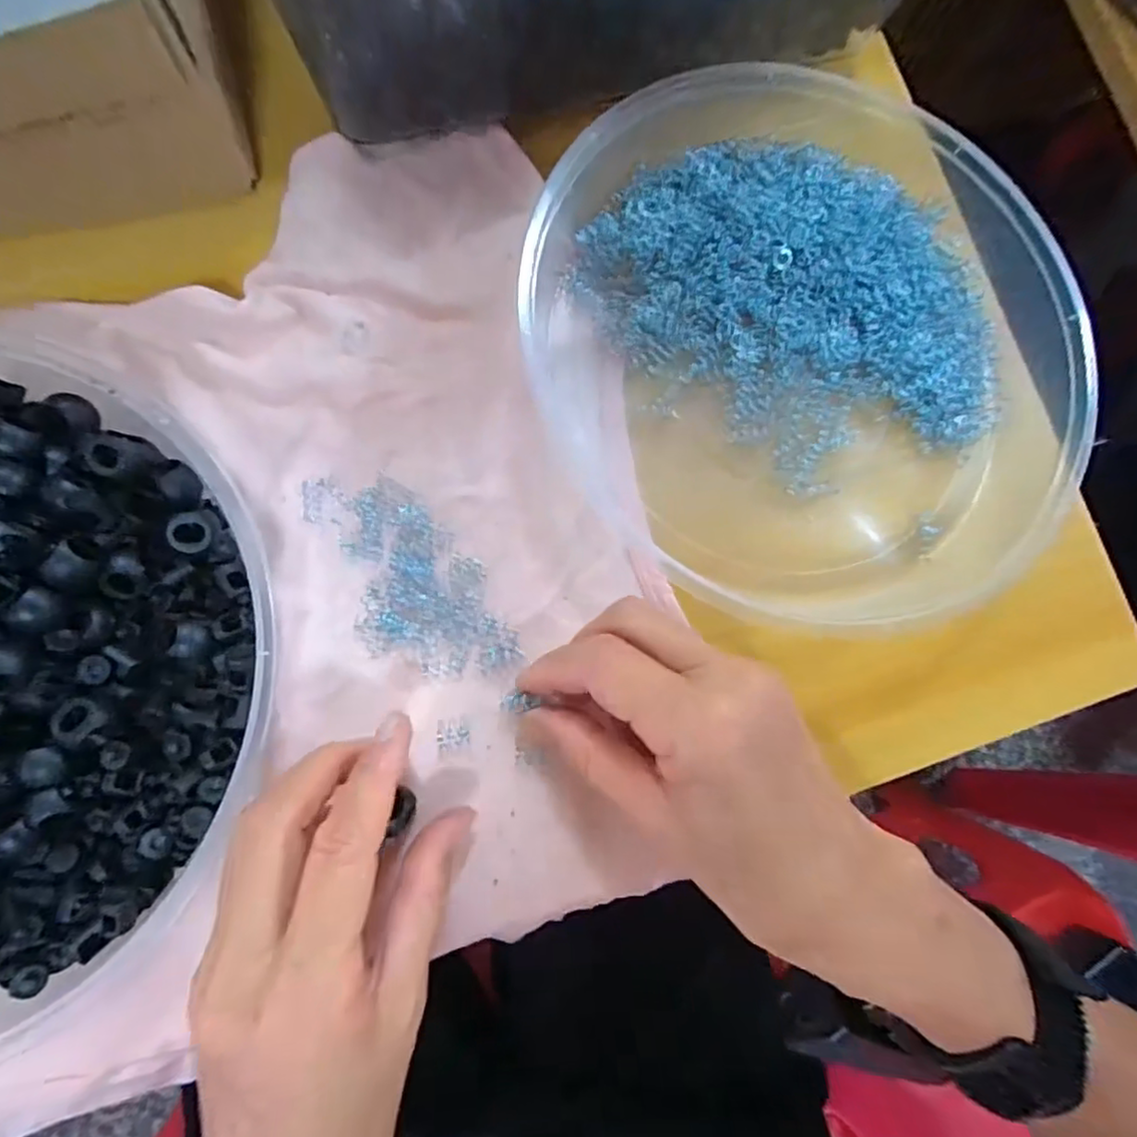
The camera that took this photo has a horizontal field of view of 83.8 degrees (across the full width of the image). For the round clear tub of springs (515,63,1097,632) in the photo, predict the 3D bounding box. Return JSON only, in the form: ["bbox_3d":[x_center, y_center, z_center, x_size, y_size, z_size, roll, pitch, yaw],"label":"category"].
[{"bbox_3d":[0.105,-0.099,0.253,0.217,0.044,0.225,1,80,-6],"label":"round clear tub of springs"}]

